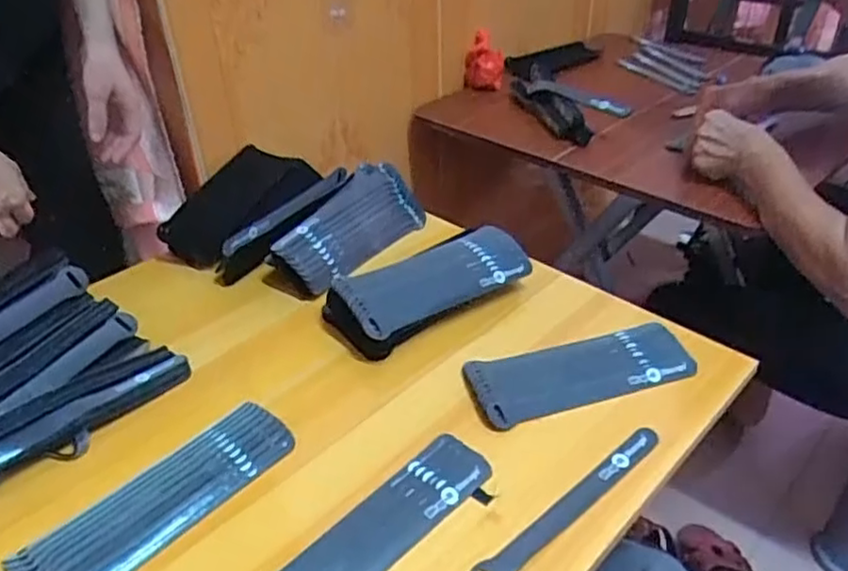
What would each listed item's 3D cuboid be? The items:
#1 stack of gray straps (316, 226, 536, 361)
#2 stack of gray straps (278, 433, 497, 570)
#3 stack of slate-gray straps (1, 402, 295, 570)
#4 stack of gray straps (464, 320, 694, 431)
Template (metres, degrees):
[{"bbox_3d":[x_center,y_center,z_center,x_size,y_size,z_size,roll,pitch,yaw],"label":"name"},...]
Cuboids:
[{"bbox_3d":[0.007,0.001,0.676,0.206,0.047,0.096,-23,39,-28],"label":"stack of gray straps"},{"bbox_3d":[-0.034,0.176,0.476,0.200,0.011,0.066,-28,42,-33],"label":"stack of gray straps"},{"bbox_3d":[-0.193,0.158,0.493,0.062,0.019,0.201,27,44,36],"label":"stack of slate-gray straps"},{"bbox_3d":[0.139,0.076,0.598,0.200,0.013,0.074,-11,35,-13],"label":"stack of gray straps"}]

